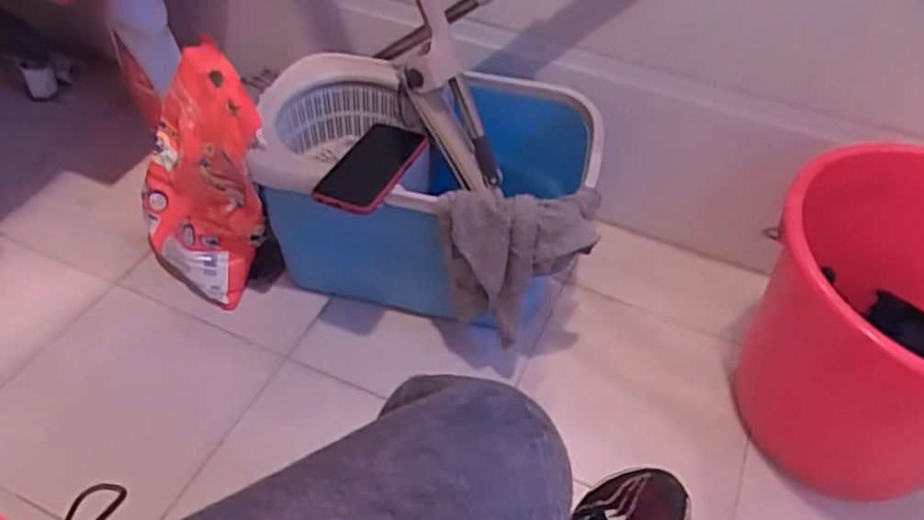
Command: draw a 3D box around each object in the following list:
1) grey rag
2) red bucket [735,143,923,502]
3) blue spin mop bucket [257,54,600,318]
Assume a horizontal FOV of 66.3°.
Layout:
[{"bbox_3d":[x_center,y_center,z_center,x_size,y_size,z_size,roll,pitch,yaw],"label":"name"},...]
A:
[{"bbox_3d":[0.068,0.000,0.868,0.190,0.170,0.095,0,46,-2],"label":"grey rag"},{"bbox_3d":[0.511,0.086,0.806,0.337,0.301,0.268,30,52,24],"label":"red bucket"},{"bbox_3d":[-0.064,-0.090,1.007,0.462,0.269,0.263,10,47,7],"label":"blue spin mop bucket"}]

